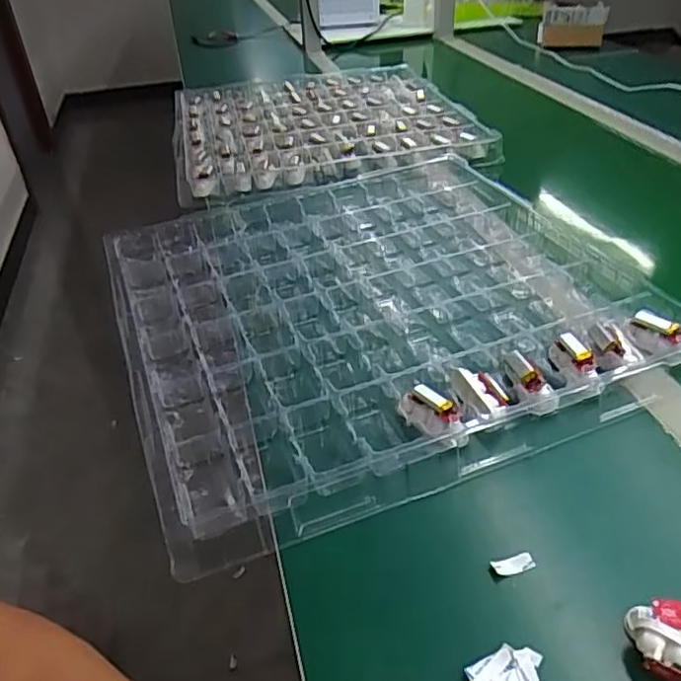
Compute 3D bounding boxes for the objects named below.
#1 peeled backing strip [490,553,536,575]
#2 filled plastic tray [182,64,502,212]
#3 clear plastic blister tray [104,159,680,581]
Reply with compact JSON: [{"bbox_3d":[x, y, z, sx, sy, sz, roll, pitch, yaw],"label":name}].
[{"bbox_3d":[0.107,0.139,0.382,0.026,0.004,0.011,-10,37,-6],"label":"peeled backing strip"},{"bbox_3d":[-0.046,-0.372,1.035,0.456,0.032,0.519,-11,37,-9],"label":"filled plastic tray"},{"bbox_3d":[0.023,-0.051,0.619,0.465,0.035,0.490,-16,39,-16],"label":"clear plastic blister tray"}]

